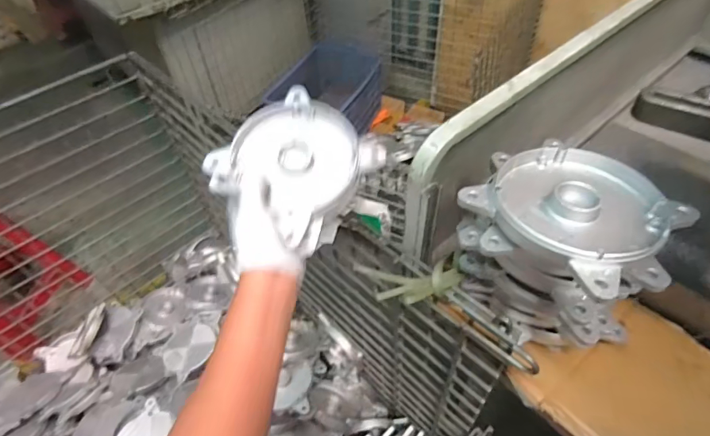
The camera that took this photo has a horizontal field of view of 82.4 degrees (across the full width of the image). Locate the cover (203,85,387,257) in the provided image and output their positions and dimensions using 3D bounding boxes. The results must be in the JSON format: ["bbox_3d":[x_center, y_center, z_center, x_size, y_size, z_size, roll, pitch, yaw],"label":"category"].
[{"bbox_3d":[-0.065,-0.064,0.458,0.148,0.038,0.150,39,73,12],"label":"cover"}]

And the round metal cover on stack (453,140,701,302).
[{"bbox_3d":[0.193,-0.010,0.362,0.138,0.030,0.143,-34,55,-22],"label":"round metal cover on stack"}]

